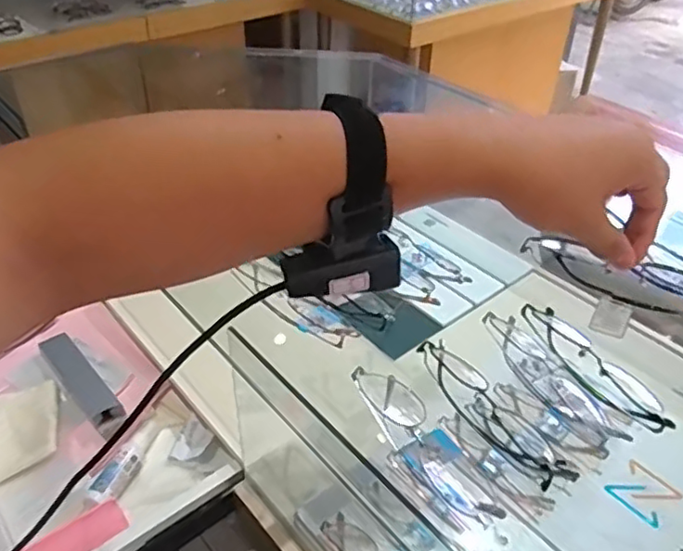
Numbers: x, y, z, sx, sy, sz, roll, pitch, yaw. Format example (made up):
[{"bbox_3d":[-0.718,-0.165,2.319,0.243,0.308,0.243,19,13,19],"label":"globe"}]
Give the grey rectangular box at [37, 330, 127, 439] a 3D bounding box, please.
[{"bbox_3d":[-0.325,0.136,0.792,0.039,0.032,0.189,-28,47,-32],"label":"grey rectangular box"}]

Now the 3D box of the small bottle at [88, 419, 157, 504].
[{"bbox_3d":[-0.239,0.209,0.709,0.024,0.027,0.110,16,41,17],"label":"small bottle"}]

